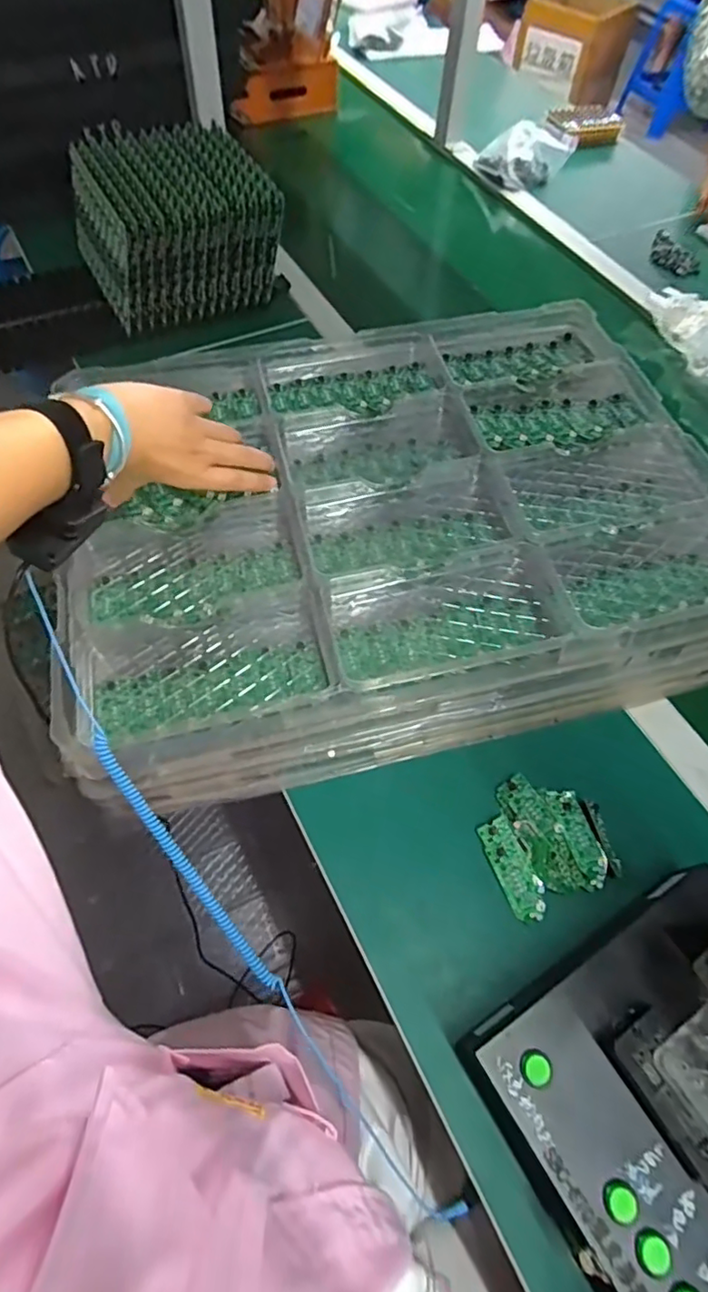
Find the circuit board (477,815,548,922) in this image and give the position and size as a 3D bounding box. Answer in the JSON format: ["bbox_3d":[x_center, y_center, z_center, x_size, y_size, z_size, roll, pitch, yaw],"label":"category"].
[{"bbox_3d":[0.121,0.168,0.440,0.028,0.009,0.072,-21,64,-14],"label":"circuit board"}]

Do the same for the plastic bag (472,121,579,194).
[{"bbox_3d":[0.287,-0.829,0.983,0.140,0.051,0.107,-29,66,-18],"label":"plastic bag"}]

